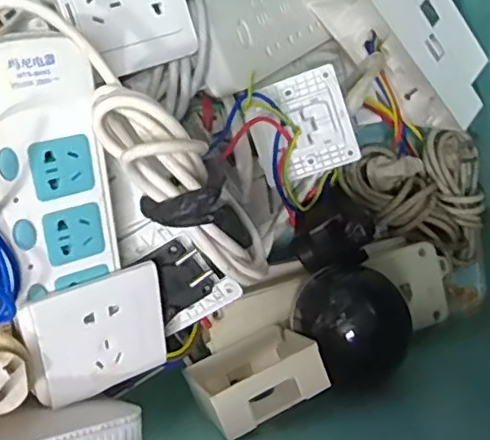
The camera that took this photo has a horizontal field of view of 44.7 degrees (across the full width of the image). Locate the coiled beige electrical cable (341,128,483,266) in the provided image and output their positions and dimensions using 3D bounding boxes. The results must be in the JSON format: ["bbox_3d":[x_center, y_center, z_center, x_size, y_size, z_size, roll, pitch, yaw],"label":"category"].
[{"bbox_3d":[0.174,-0.036,0.583,0.152,0.058,0.123,20,80,4],"label":"coiled beige electrical cable"}]

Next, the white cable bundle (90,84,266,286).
[{"bbox_3d":[-0.034,-0.015,0.364,0.048,0.054,0.155,-44,125,-7],"label":"white cable bundle"}]

